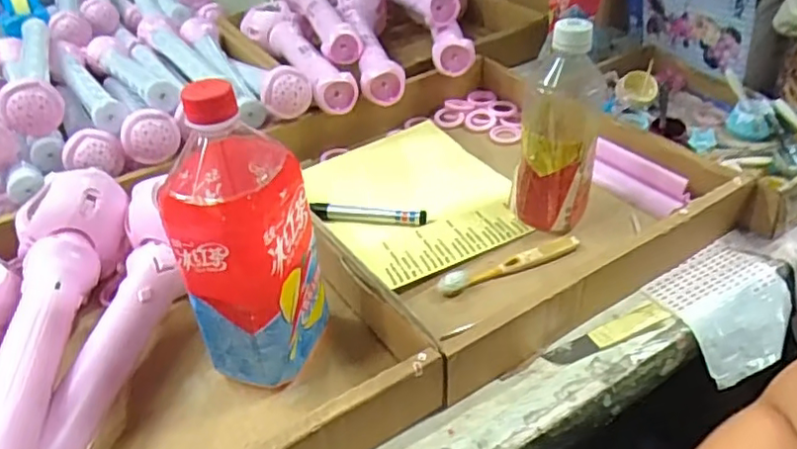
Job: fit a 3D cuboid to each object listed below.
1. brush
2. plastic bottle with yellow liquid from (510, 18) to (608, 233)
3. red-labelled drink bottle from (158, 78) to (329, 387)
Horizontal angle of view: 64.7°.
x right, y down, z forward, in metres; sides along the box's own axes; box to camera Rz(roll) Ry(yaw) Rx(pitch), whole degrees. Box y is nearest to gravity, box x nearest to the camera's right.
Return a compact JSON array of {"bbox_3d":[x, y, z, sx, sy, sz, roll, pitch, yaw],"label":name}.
[{"bbox_3d":[0.097,0.033,0.544,0.138,0.010,0.021,-18,40,-18],"label":"brush"},{"bbox_3d":[0.142,-0.085,0.553,0.063,0.174,0.070,13,41,20],"label":"plastic bottle with yellow liquid"},{"bbox_3d":[-0.104,0.008,0.433,0.088,0.222,0.102,-12,39,-11],"label":"red-labelled drink bottle"}]

